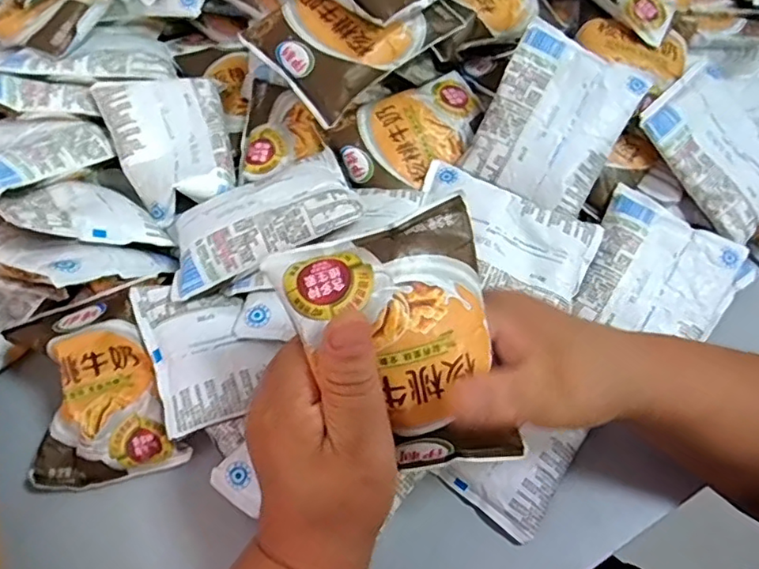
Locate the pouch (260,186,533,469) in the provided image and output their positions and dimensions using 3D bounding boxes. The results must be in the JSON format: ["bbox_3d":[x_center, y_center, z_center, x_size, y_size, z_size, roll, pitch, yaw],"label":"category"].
[{"bbox_3d":[0.015,0.033,0.260,0.088,0.024,0.121,-21,97,-15],"label":"pouch"}]

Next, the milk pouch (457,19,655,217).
[{"bbox_3d":[0.127,-0.119,0.415,0.095,0.016,0.121,29,88,4],"label":"milk pouch"}]

